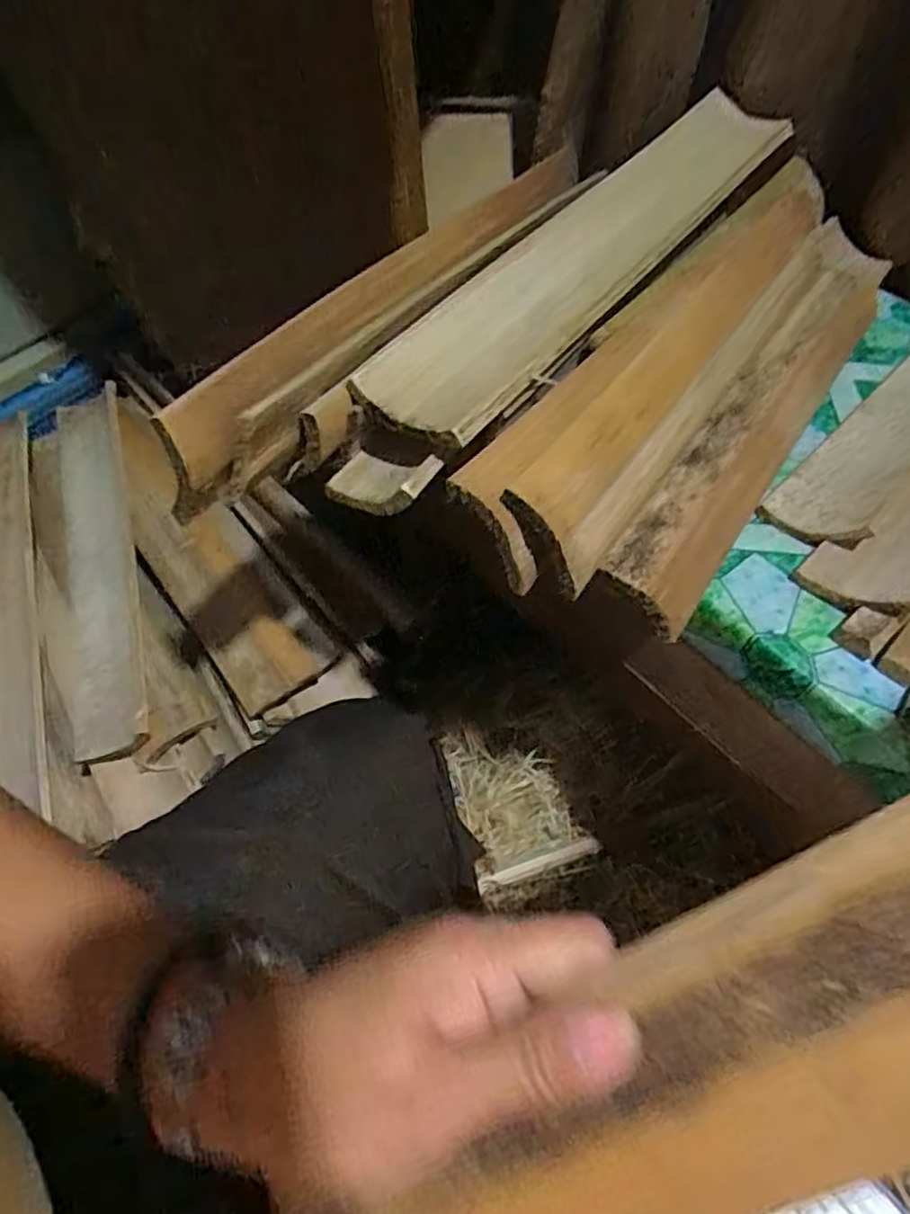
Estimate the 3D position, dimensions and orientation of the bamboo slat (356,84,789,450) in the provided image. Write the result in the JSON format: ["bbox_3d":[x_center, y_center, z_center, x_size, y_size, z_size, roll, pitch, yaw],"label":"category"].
[{"bbox_3d":[0.099,-0.238,0.440,0.080,0.032,0.428,32,57,19],"label":"bamboo slat"}]

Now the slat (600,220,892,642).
[{"bbox_3d":[0.225,-0.151,0.478,0.064,0.040,0.478,28,56,17],"label":"slat"}]

